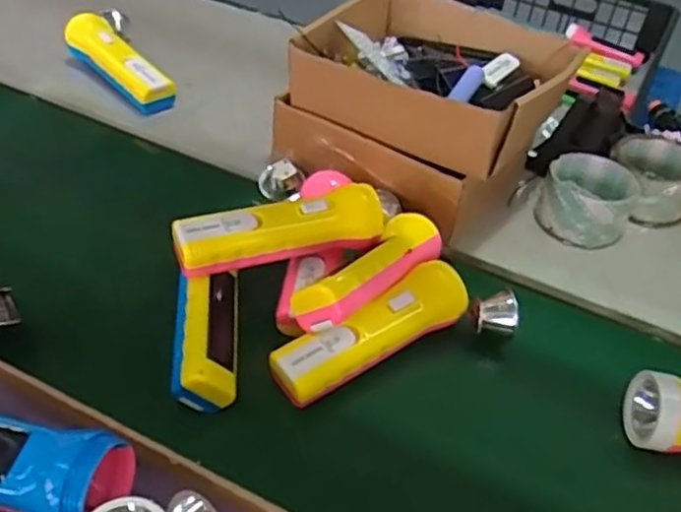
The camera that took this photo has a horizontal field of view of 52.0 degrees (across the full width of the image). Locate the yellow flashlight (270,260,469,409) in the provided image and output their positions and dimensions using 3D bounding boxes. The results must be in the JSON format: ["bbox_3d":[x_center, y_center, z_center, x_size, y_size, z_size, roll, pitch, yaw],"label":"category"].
[{"bbox_3d":[0.024,0.055,0.519,0.158,0.047,0.040,-22,51,-28],"label":"yellow flashlight"}]

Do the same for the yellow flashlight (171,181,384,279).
[{"bbox_3d":[-0.045,-0.020,0.531,0.159,0.034,0.039,-11,46,-18],"label":"yellow flashlight"}]

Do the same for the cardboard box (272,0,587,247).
[{"bbox_3d":[0.084,-0.149,0.669,0.216,0.119,0.208,32,49,24],"label":"cardboard box"}]

